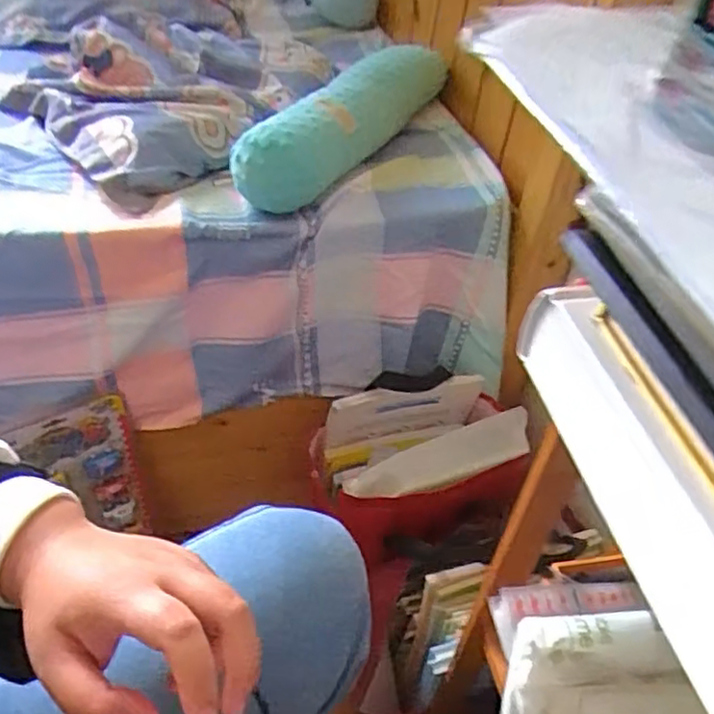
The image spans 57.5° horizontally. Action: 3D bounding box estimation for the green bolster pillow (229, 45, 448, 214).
[{"bbox_3d":[-0.004,-0.320,0.867,0.121,0.099,0.452,24,45,18],"label":"green bolster pillow"}]

